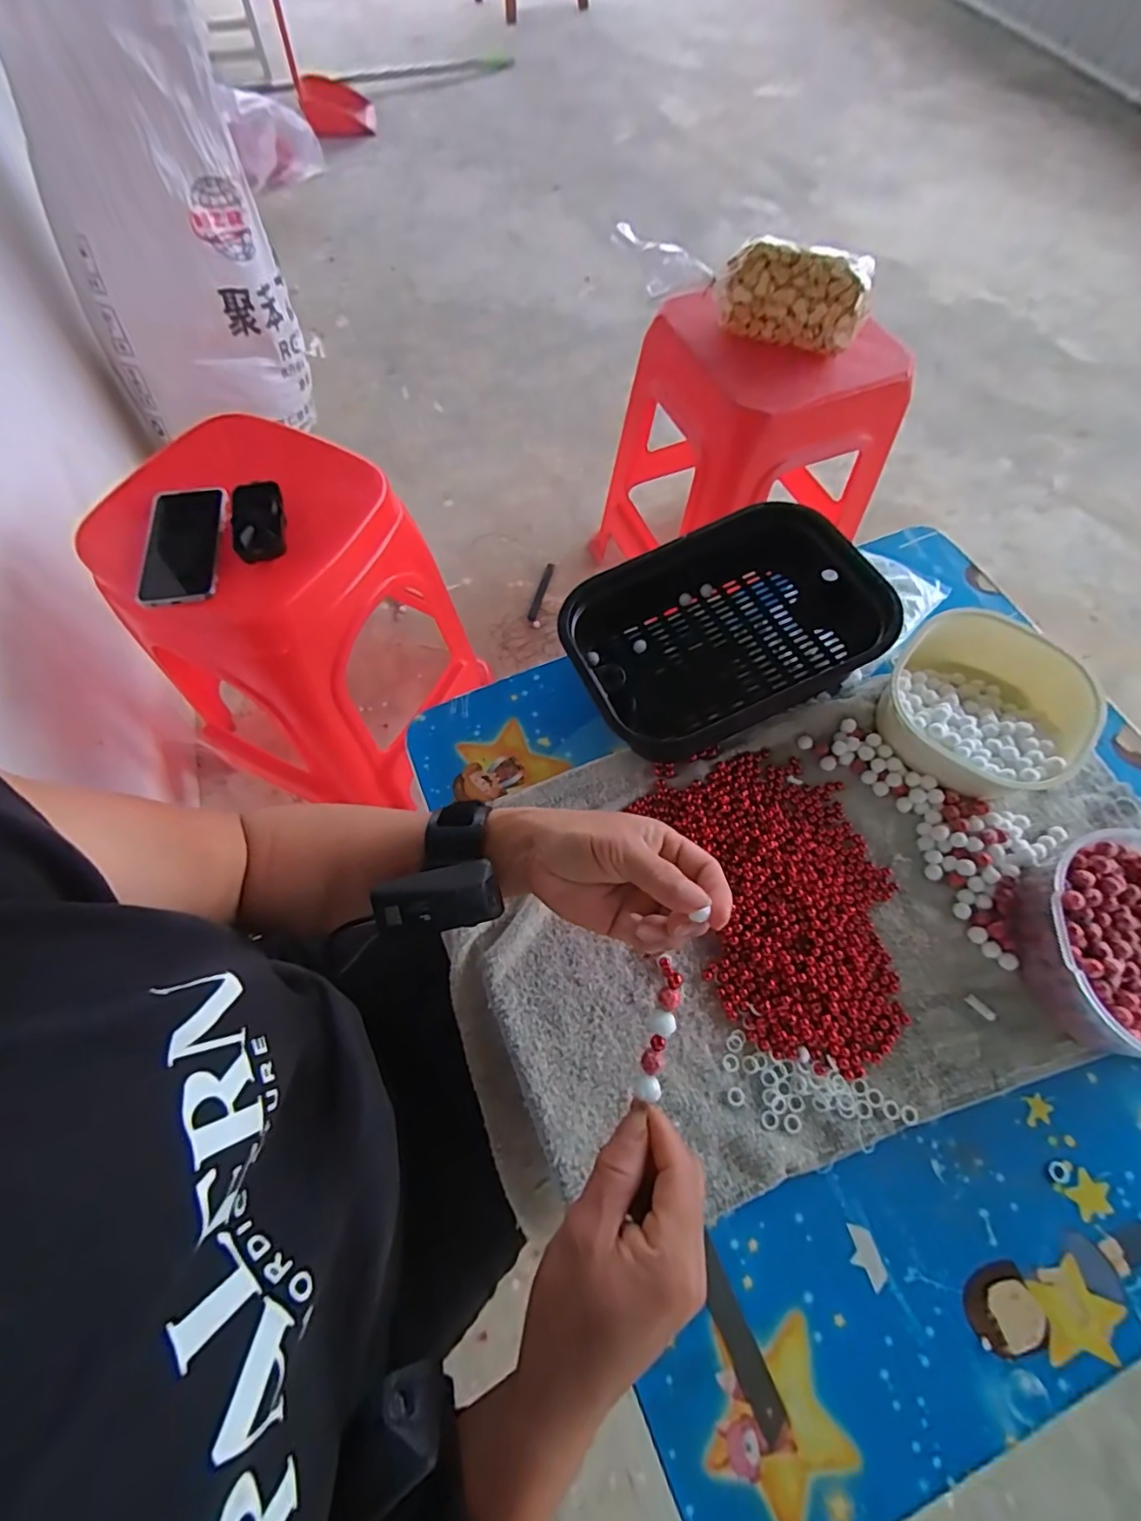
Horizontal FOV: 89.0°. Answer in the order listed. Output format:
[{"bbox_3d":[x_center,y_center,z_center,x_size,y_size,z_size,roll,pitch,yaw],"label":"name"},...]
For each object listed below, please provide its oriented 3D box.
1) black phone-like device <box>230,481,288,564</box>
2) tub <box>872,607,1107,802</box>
[{"bbox_3d":[-0.344,-0.267,0.640,0.057,0.017,0.112,-18,67,-8],"label":"black phone-like device"},{"bbox_3d":[0.339,-0.041,0.485,0.143,0.064,0.152,36,70,15],"label":"tub"}]

